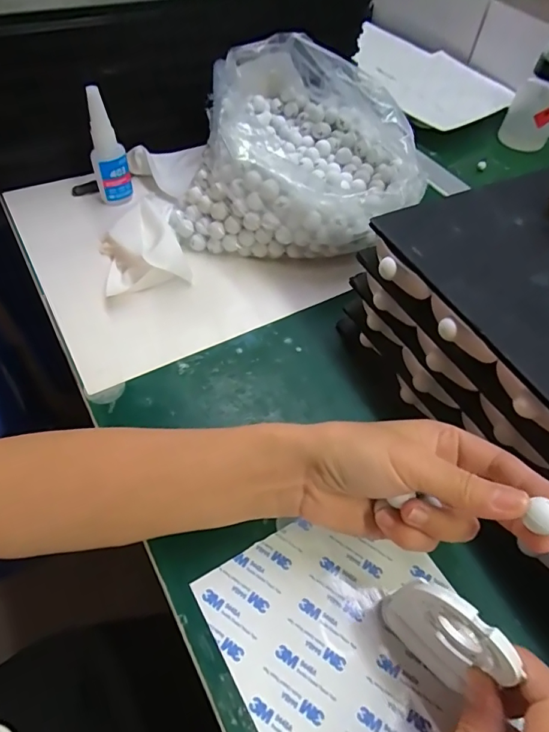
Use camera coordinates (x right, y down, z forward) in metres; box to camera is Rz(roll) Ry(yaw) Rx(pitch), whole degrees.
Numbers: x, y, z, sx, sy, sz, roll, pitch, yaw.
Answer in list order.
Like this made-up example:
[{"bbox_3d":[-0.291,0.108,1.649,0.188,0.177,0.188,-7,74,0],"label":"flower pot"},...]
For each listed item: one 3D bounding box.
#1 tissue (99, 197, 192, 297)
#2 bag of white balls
[{"bbox_3d":[-0.125,-0.114,0.423,0.072,0.028,0.101,-13,56,-14],"label":"tissue"},{"bbox_3d":[0.032,-0.216,0.453,0.210,0.107,0.224,14,53,4],"label":"bag of white balls"}]

